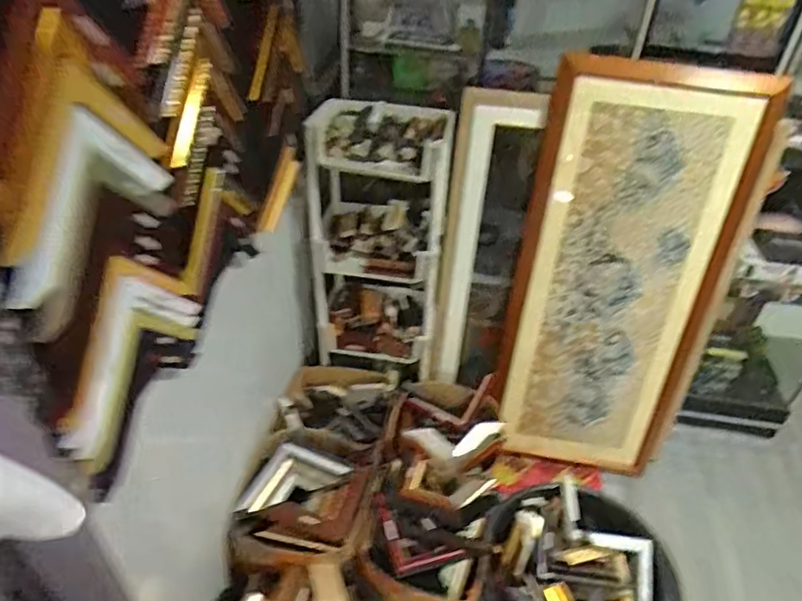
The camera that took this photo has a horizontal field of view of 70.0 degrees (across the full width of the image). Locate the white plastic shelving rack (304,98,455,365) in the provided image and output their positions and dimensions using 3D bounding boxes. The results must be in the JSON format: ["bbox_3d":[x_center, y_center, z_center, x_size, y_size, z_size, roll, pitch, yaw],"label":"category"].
[{"bbox_3d":[-0.068,-0.156,1.504,0.317,0.679,0.215,3,39,-1],"label":"white plastic shelving rack"}]

